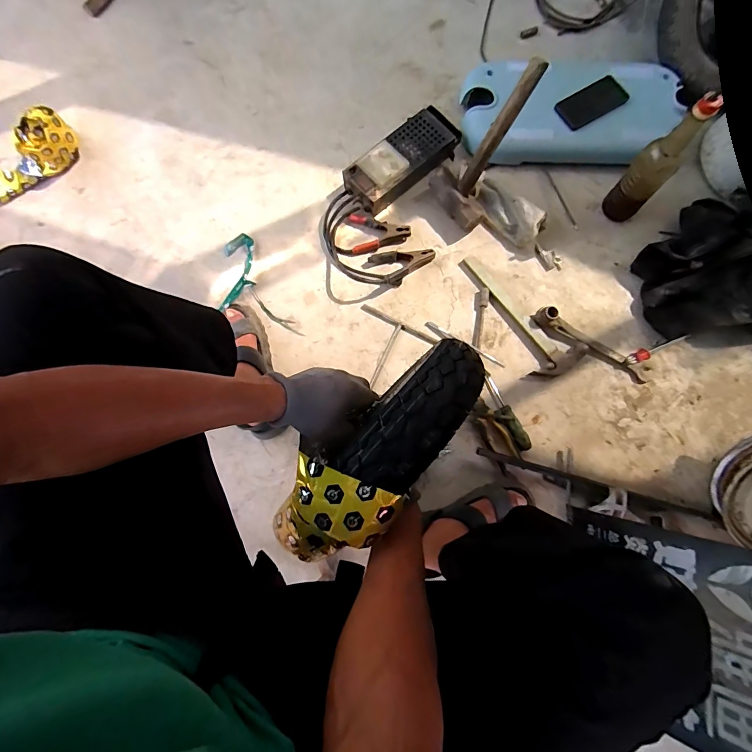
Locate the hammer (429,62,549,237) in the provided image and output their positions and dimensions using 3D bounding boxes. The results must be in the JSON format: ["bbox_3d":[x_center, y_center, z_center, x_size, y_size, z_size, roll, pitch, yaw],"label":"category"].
[{"bbox_3d":[0.222,-0.459,0.777,0.140,0.306,0.052,41,46,7],"label":"hammer"}]

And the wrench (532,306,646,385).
[{"bbox_3d":[0.463,-0.067,0.819,0.276,0.045,0.038,30,80,5],"label":"wrench"}]

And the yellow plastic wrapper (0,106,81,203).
[{"bbox_3d":[-0.862,-0.482,0.861,0.370,0.098,0.141,-12,80,-3],"label":"yellow plastic wrapper"}]

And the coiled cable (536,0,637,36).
[{"bbox_3d":[0.561,-1.040,1.056,0.253,0.020,0.200,-34,81,-7],"label":"coiled cable"}]

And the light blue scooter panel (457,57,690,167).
[{"bbox_3d":[0.459,-0.633,0.924,0.505,0.078,0.268,-1,79,-1],"label":"light blue scooter panel"}]

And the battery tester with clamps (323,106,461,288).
[{"bbox_3d":[0.029,-0.421,0.873,0.258,0.066,0.434,12,79,2],"label":"battery tester with clamps"}]

